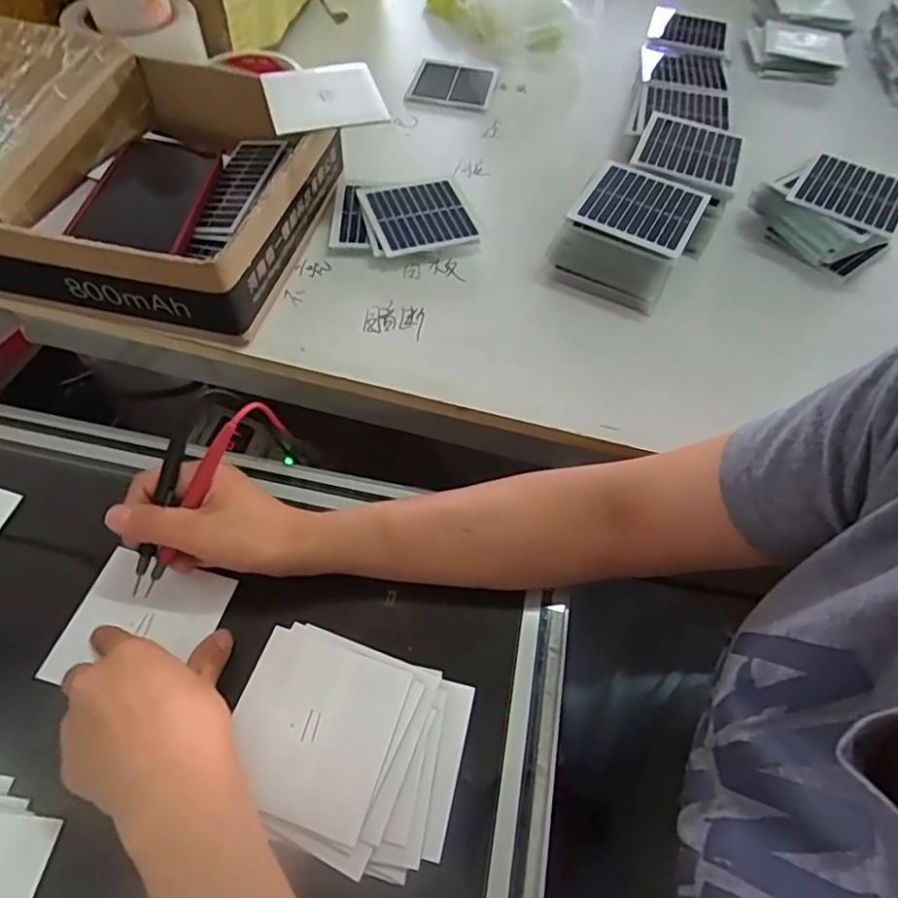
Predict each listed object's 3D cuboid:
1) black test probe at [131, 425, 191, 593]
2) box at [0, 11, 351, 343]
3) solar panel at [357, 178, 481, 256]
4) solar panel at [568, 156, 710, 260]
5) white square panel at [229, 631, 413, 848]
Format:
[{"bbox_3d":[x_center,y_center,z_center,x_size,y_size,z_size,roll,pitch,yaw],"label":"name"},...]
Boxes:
[{"bbox_3d":[-0.177,0.037,0.370,0.011,0.007,0.112,19,92,9],"label":"black test probe"},{"bbox_3d":[-0.288,-0.219,0.471,0.355,0.085,0.229,14,57,6],"label":"box"},{"bbox_3d":[-0.027,-0.201,0.514,0.081,0.007,0.092,-15,59,-12],"label":"solar panel"},{"bbox_3d":[0.150,-0.191,0.473,0.090,0.008,0.092,26,59,13],"label":"solar panel"},{"bbox_3d":[-0.077,0.156,0.338,0.087,0.011,0.088,17,57,7],"label":"white square panel"}]

